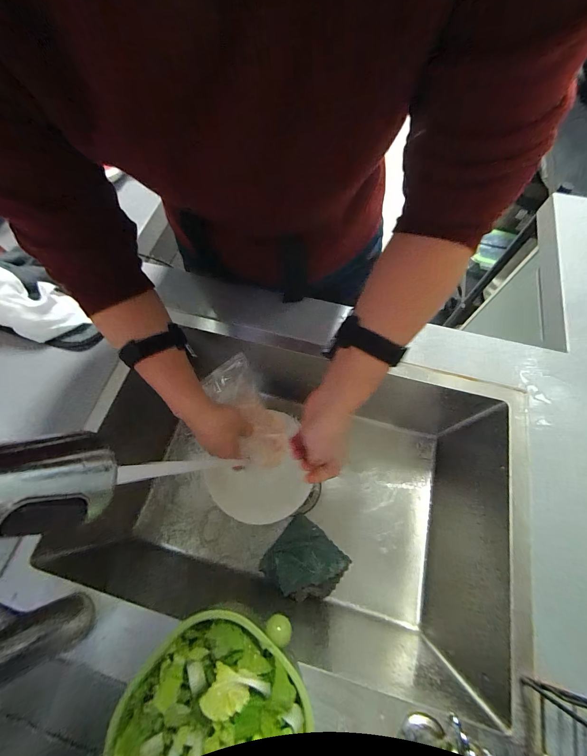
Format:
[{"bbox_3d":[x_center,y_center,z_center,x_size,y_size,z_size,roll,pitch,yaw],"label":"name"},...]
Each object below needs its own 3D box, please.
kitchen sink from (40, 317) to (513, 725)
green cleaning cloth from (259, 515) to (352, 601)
[{"bbox_3d":[-0.004,0.175,0.481,0.573,0.219,0.423,16,68,7],"label":"kitchen sink"},{"bbox_3d":[0.022,0.323,0.512,0.122,0.029,0.111,36,72,14],"label":"green cleaning cloth"}]

